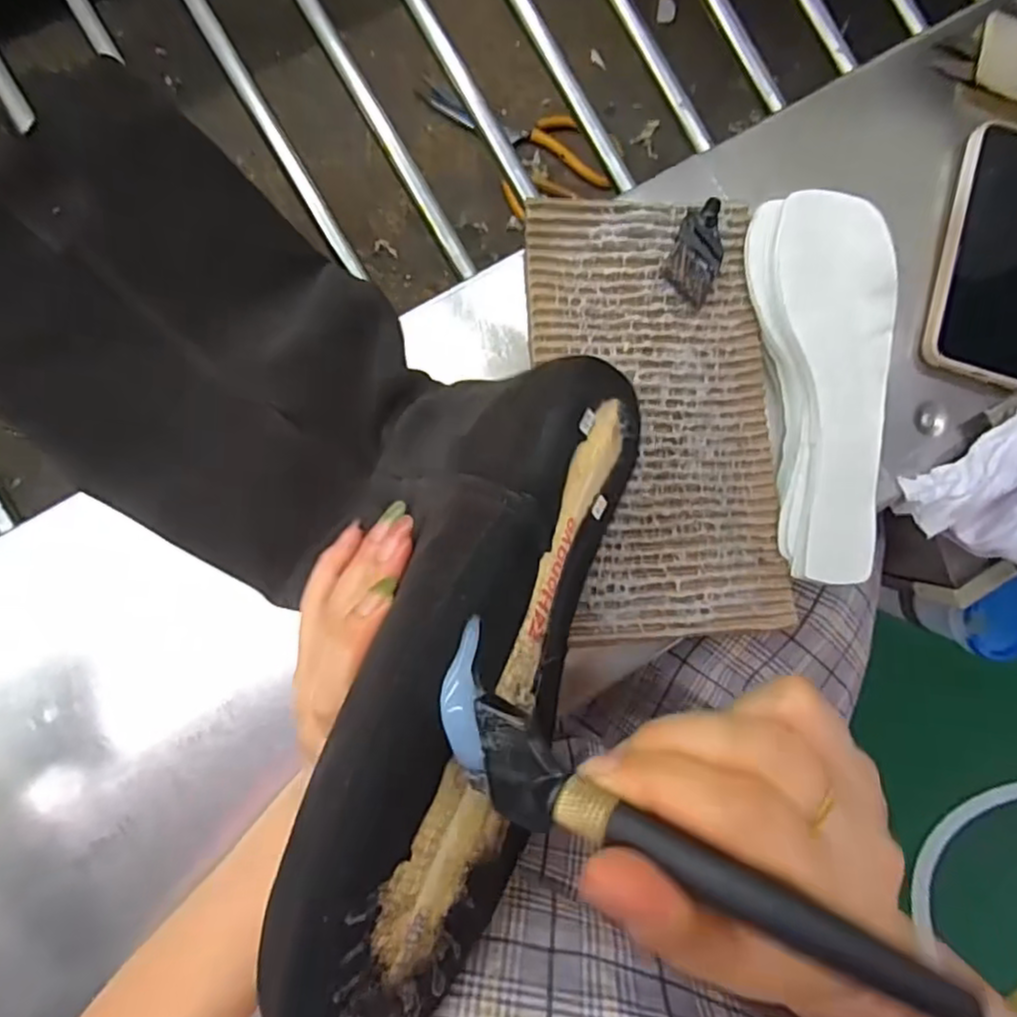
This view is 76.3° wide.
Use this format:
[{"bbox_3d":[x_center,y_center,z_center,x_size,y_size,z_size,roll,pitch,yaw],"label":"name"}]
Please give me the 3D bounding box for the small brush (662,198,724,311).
[{"bbox_3d":[0.112,-0.150,0.383,0.032,0.017,0.062,23,85,-5],"label":"small brush"}]

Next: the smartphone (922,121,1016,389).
[{"bbox_3d":[0.318,-0.163,0.414,0.078,0.018,0.161,16,85,-5],"label":"smartphone"}]

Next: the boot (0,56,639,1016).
[{"bbox_3d":[-0.130,-0.049,0.313,0.222,0.085,0.469,-45,63,-6],"label":"boot"}]

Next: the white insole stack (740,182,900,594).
[{"bbox_3d":[0.188,-0.070,0.378,0.070,0.033,0.218,-5,88,-6],"label":"white insole stack"}]

